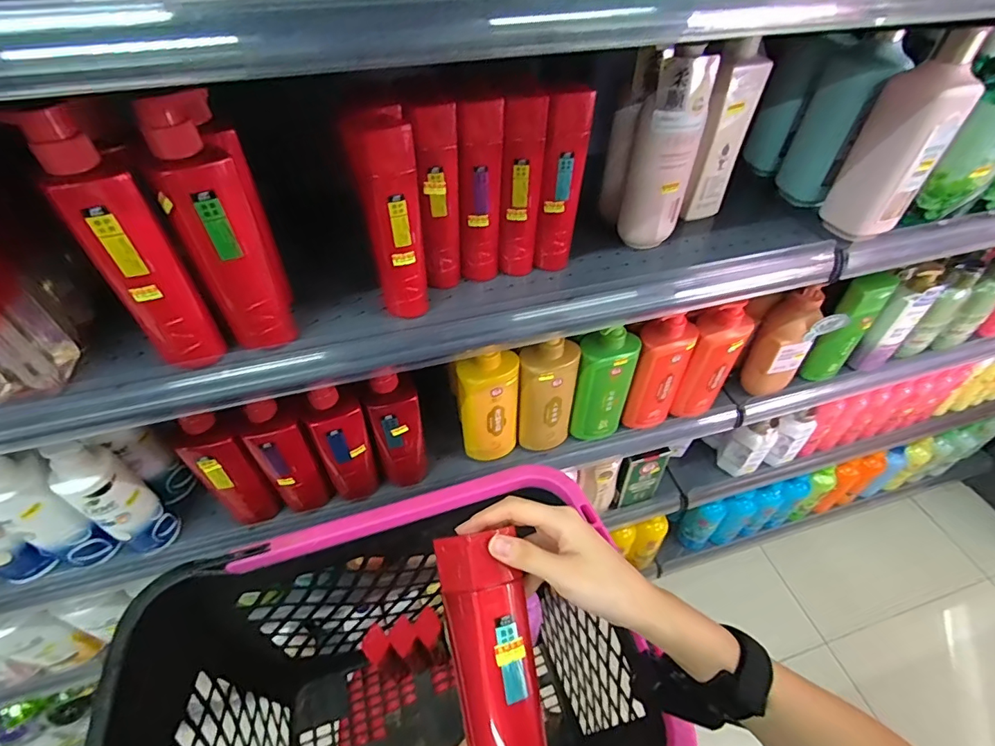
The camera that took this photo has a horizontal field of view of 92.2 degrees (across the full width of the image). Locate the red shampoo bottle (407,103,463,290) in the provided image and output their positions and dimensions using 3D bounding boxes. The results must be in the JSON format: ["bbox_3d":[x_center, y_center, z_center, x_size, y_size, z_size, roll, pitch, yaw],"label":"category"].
[{"bbox_3d":[-0.059,-0.176,0.504,0.042,0.179,0.039,-1,49,0],"label":"red shampoo bottle"}]

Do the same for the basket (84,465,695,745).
[{"bbox_3d":[-0.115,0.453,0.662,0.544,0.459,0.375,-14,50,-11],"label":"basket"}]

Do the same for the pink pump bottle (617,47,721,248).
[{"bbox_3d":[0.189,-0.249,0.547,0.074,0.197,0.053,14,51,13],"label":"pink pump bottle"}]

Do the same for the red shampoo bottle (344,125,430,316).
[{"bbox_3d":[-0.098,-0.140,0.467,0.054,0.188,0.038,-9,50,-6],"label":"red shampoo bottle"}]

